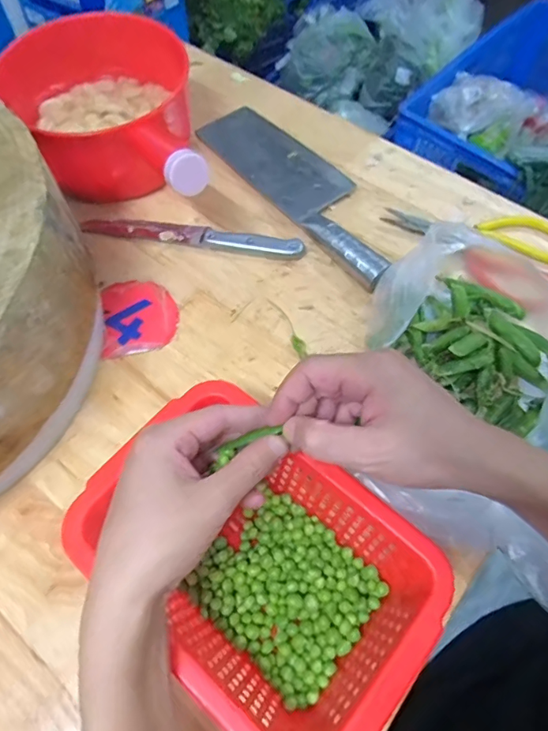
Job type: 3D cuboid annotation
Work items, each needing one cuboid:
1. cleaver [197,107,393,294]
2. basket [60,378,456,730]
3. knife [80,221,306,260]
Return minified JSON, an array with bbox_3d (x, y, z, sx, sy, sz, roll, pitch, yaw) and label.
[{"bbox_3d":[0.031,-0.210,0.569,0.088,0.021,0.316,-34,66,-15],"label":"cleaver"},{"bbox_3d":[-0.012,0.134,0.350,0.227,0.073,0.155,36,69,19],"label":"basket"},{"bbox_3d":[-0.087,-0.138,0.536,0.237,0.009,0.024,8,63,6],"label":"knife"}]

